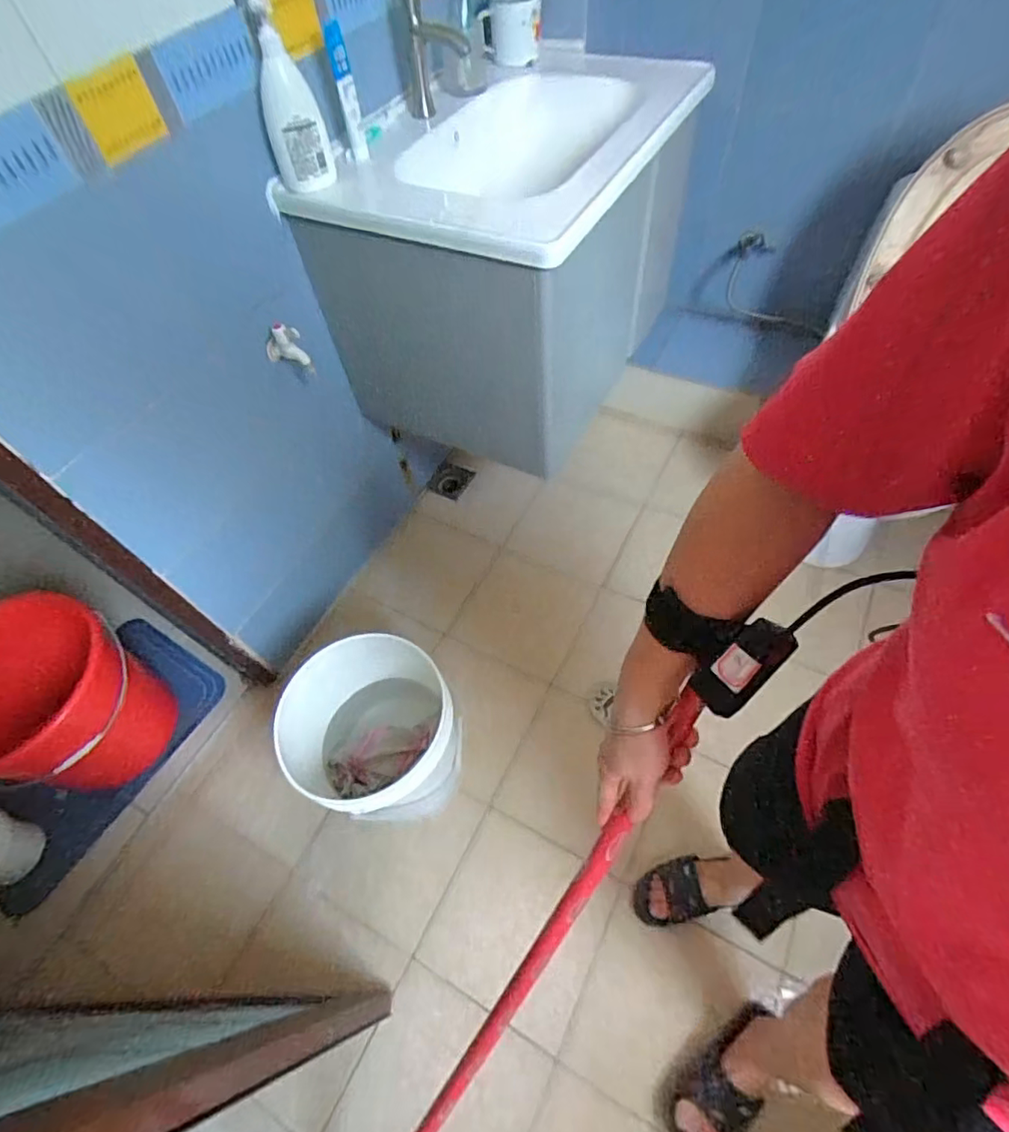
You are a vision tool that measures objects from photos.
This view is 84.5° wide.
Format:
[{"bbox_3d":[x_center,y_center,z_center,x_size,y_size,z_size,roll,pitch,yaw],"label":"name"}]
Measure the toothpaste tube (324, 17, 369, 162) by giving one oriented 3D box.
[{"bbox_3d":[-0.241,-0.721,0.855,0.029,0.168,0.033,-10,56,1],"label":"toothpaste tube"}]

